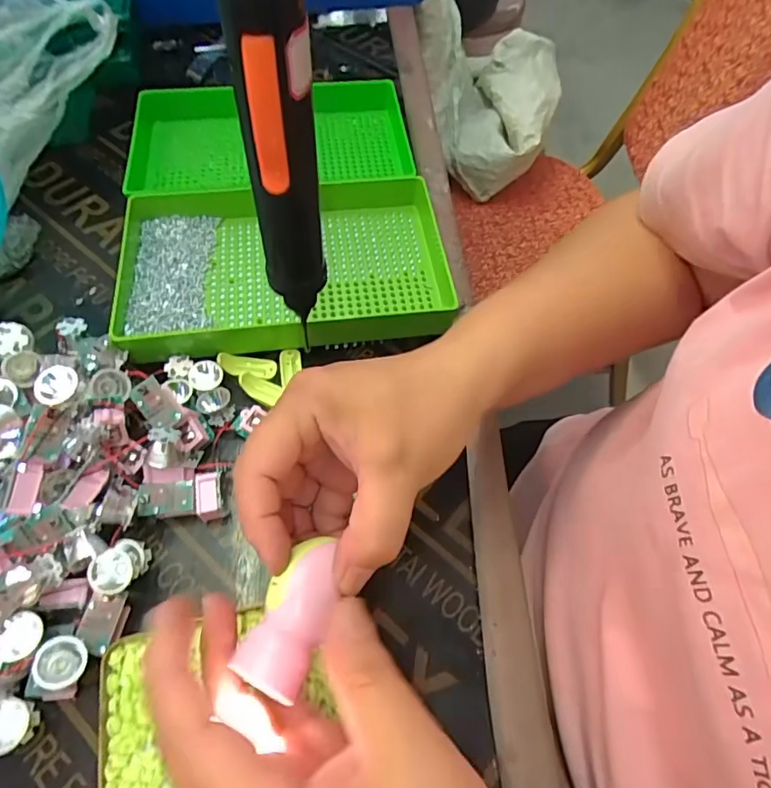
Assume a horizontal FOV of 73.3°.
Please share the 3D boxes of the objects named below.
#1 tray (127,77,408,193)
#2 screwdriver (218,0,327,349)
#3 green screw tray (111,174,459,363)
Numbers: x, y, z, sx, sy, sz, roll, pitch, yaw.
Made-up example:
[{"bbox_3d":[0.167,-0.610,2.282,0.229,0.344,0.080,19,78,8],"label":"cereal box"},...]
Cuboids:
[{"bbox_3d":[-0.109,-0.250,0.496,0.261,0.030,0.129,-12,61,-10],"label":"tray"},{"bbox_3d":[-0.048,-0.106,0.240,0.030,0.184,0.041,3,59,-2],"label":"screwdriver"},{"bbox_3d":[-0.077,-0.106,0.416,0.256,0.031,0.153,-6,62,-7],"label":"green screw tray"}]

